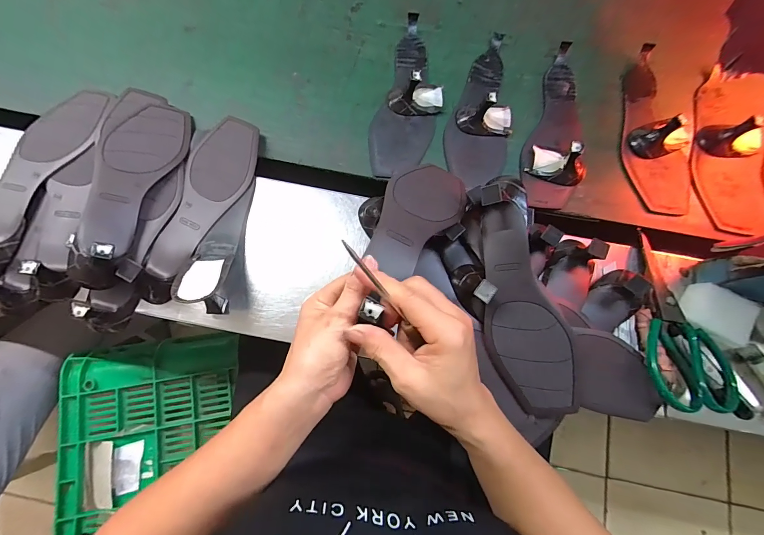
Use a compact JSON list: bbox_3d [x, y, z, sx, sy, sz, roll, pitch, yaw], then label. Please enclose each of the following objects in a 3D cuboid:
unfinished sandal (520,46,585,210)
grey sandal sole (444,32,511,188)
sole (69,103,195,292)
[{"bbox_3d":[0.257,-0.206,0.466,0.086,0.045,0.260,16,77,2],"label":"unfinished sandal"},{"bbox_3d":[0.146,-0.226,0.469,0.089,0.044,0.261,16,77,2],"label":"grey sandal sole"},{"bbox_3d":[-0.300,-0.105,0.406,0.077,0.077,0.260,7,77,0],"label":"sole"}]

